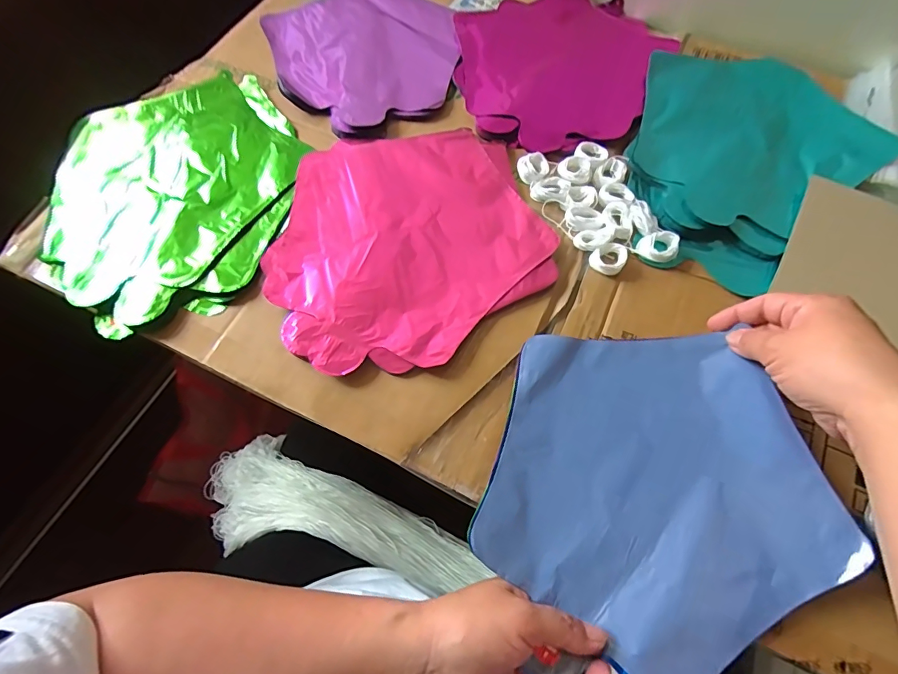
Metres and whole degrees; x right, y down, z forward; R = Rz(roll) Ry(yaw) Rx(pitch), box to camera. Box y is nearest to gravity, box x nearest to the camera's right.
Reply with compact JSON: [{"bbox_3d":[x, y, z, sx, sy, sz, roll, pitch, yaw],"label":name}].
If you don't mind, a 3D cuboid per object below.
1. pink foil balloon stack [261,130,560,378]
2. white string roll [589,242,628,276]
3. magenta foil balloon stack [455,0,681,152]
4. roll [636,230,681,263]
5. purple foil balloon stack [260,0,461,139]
[{"bbox_3d":[-0.041,-0.089,0.396,0.232,0.009,0.233,-23,65,-11],"label":"pink foil balloon stack"},{"bbox_3d":[0.135,-0.066,0.380,0.028,0.009,0.025,-37,69,-17],"label":"white string roll"},{"bbox_3d":[0.124,-0.299,0.496,0.228,0.017,0.251,-11,64,-5],"label":"magenta foil balloon stack"},{"bbox_3d":[0.178,-0.076,0.384,0.030,0.013,0.029,0,63,0],"label":"roll"},{"bbox_3d":[-0.091,-0.320,0.496,0.202,0.009,0.241,-29,66,-13],"label":"purple foil balloon stack"}]

